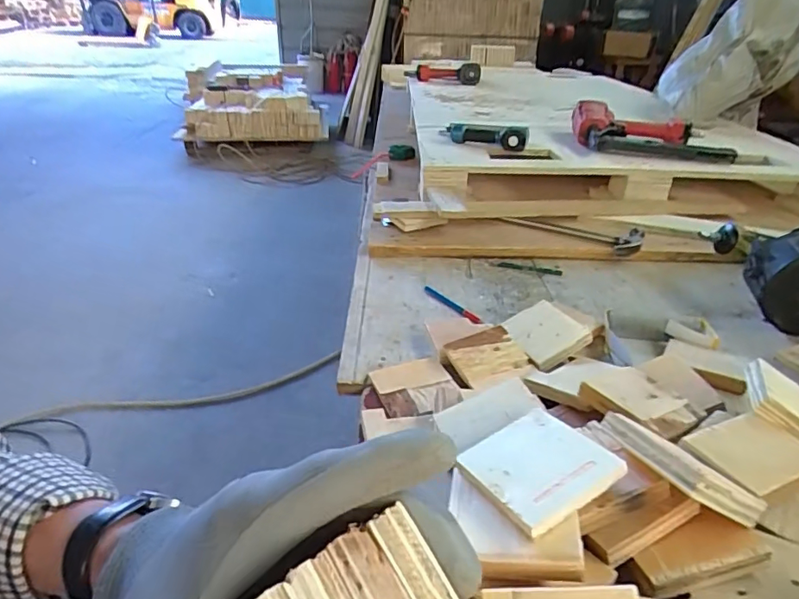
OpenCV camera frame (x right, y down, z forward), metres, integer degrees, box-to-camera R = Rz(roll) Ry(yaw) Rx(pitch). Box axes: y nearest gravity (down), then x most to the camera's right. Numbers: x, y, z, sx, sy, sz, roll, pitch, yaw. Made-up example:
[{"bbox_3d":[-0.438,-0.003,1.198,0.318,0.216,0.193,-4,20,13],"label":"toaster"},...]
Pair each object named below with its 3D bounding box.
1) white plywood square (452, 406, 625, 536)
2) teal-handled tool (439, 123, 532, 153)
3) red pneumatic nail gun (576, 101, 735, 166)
[{"bbox_3d":[0.105,0.126,0.394,0.094,0.009,0.092,-24,28,-23],"label":"white plywood square"},{"bbox_3d":[0.193,-0.374,1.191,0.203,0.050,0.054,9,32,11],"label":"teal-handled tool"},{"bbox_3d":[0.583,-0.393,1.207,0.330,0.072,0.278,10,32,13],"label":"red pneumatic nail gun"}]

